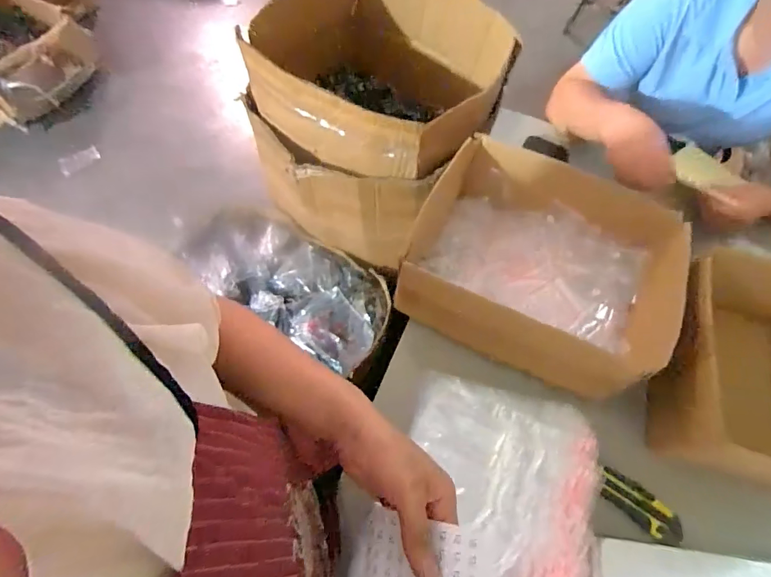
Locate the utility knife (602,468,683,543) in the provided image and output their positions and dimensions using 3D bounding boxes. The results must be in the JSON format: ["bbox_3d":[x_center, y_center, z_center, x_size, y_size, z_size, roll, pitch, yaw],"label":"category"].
[{"bbox_3d":[0.312,0.267,0.528,0.103,0.011,0.037,37,68,15],"label":"utility knife"}]

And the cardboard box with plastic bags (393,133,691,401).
[{"bbox_3d":[0.219,-0.034,0.629,0.321,0.154,0.286,26,66,10],"label":"cardboard box with plastic bags"}]

